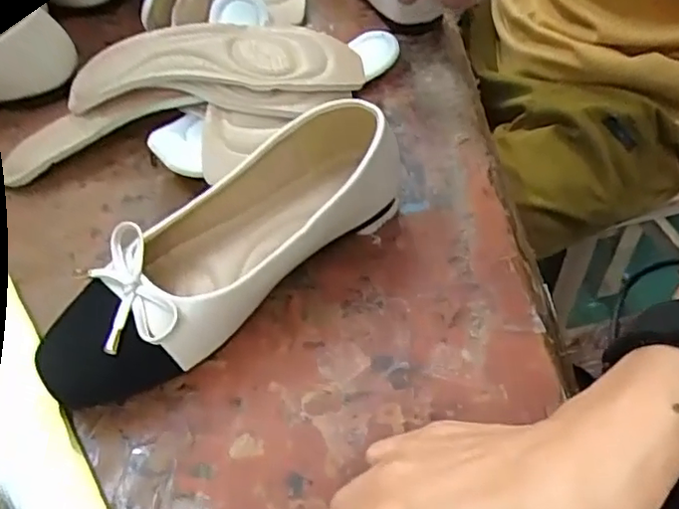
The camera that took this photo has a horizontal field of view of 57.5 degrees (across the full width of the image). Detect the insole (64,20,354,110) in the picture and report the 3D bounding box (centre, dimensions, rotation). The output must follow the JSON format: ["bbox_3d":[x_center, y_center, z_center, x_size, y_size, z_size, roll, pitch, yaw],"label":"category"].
[{"bbox_3d":[-0.094,-0.152,0.482,0.217,0.024,0.084,1,54,0],"label":"insole"}]

